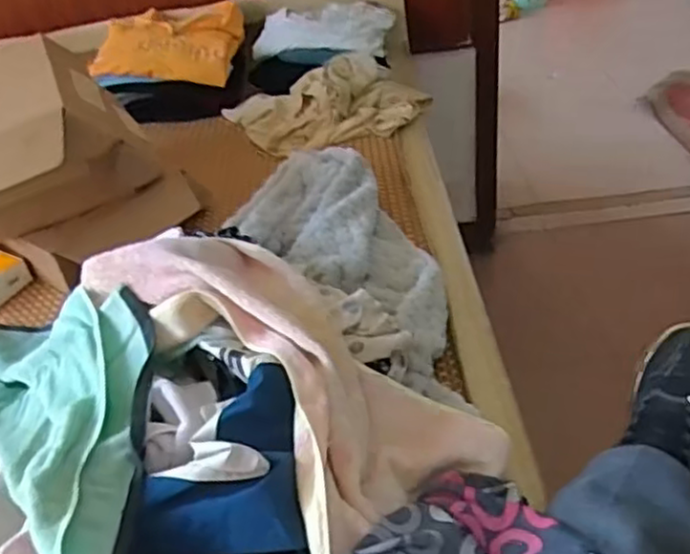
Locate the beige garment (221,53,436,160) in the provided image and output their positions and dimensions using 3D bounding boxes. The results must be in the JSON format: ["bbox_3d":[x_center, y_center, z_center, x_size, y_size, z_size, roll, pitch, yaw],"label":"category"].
[{"bbox_3d":[-0.037,-0.372,1.480,0.375,0.079,0.308,-19,38,-14],"label":"beige garment"}]

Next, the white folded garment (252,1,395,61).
[{"bbox_3d":[-0.050,-0.555,1.621,0.318,0.060,0.179,-3,37,6],"label":"white folded garment"}]

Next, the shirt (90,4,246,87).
[{"bbox_3d":[-0.401,-0.517,1.603,0.309,0.078,0.264,-3,37,5],"label":"shirt"}]

